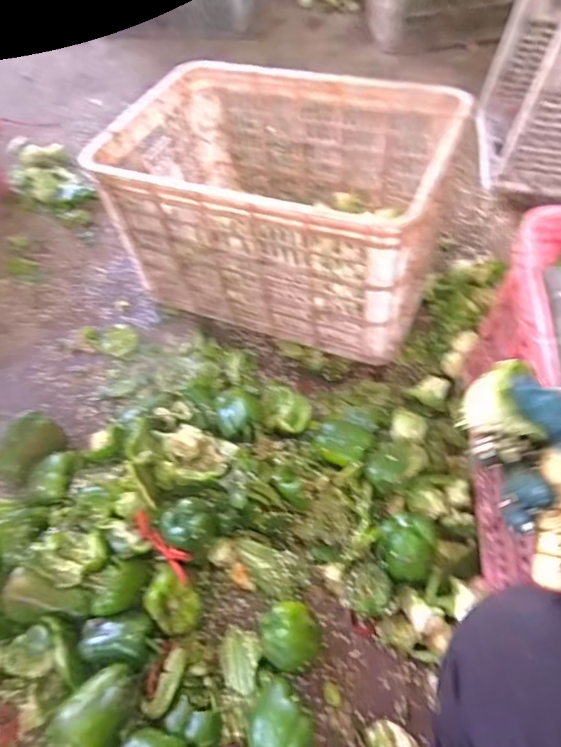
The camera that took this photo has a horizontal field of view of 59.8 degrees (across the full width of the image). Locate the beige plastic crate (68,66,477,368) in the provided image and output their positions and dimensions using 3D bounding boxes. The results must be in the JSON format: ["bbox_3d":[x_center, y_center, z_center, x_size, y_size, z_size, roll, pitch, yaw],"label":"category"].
[{"bbox_3d":[0.000,-0.298,0.853,0.529,0.269,0.364,18,57,14],"label":"beige plastic crate"}]

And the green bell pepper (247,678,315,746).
[{"bbox_3d":[0.002,0.405,0.559,0.067,0.060,0.076,25,59,19],"label":"green bell pepper"}]

